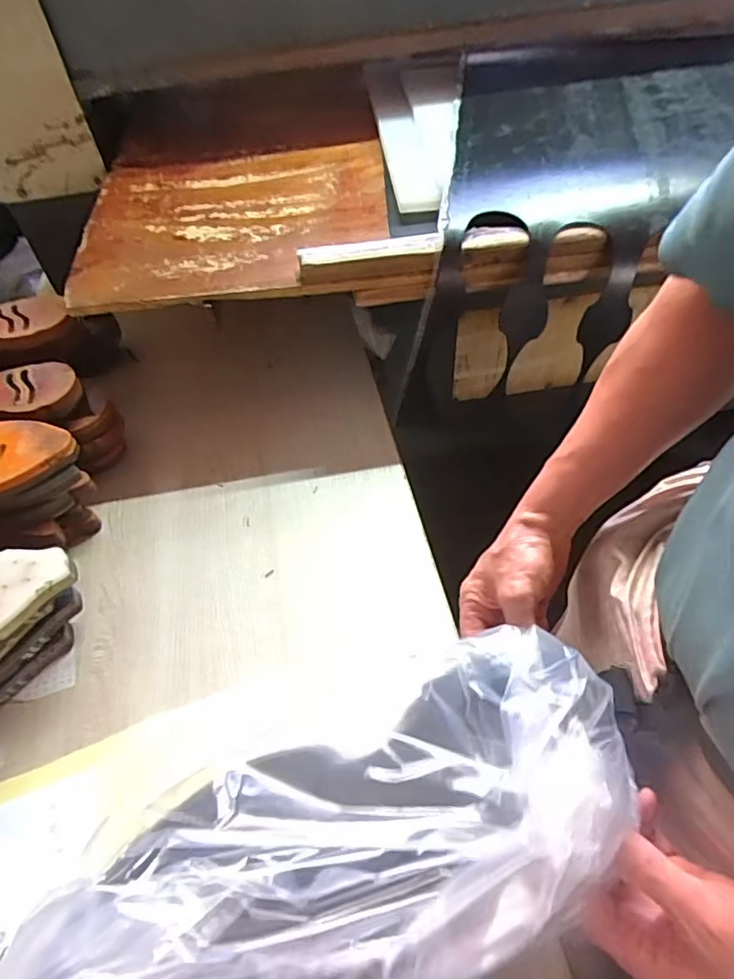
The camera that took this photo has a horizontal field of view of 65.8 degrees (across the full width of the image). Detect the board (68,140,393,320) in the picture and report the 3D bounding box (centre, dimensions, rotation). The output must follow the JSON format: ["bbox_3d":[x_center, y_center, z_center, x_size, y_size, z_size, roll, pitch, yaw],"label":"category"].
[{"bbox_3d":[-0.171,-0.359,0.748,0.386,0.025,0.347,-6,51,0],"label":"board"}]

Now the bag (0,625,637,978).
[{"bbox_3d":[-0.013,0.157,0.245,0.285,0.040,0.116,-23,53,-11],"label":"bag"}]

